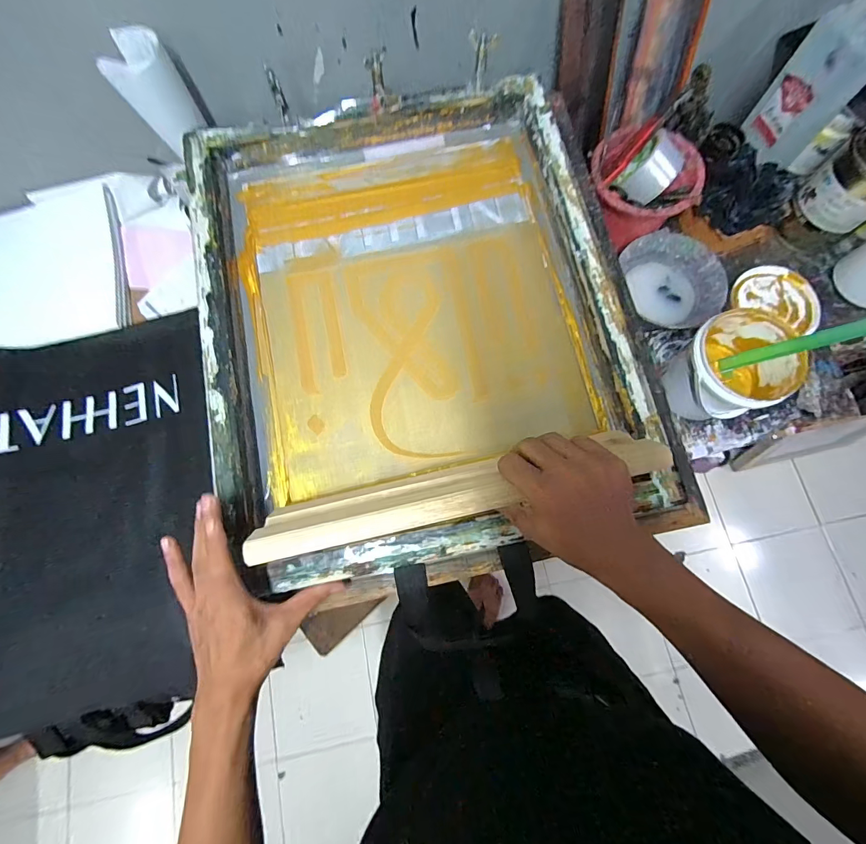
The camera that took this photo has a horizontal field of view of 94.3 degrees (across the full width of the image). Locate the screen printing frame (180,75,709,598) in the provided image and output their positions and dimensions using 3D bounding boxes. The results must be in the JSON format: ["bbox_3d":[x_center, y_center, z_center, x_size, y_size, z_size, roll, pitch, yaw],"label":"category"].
[{"bbox_3d":[-0.020,-0.119,0.459,0.458,0.060,0.555,-12,75,-2],"label":"screen printing frame"}]

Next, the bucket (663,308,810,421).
[{"bbox_3d":[0.396,-0.069,0.551,0.123,0.120,0.121,0,75,1],"label":"bucket"}]

